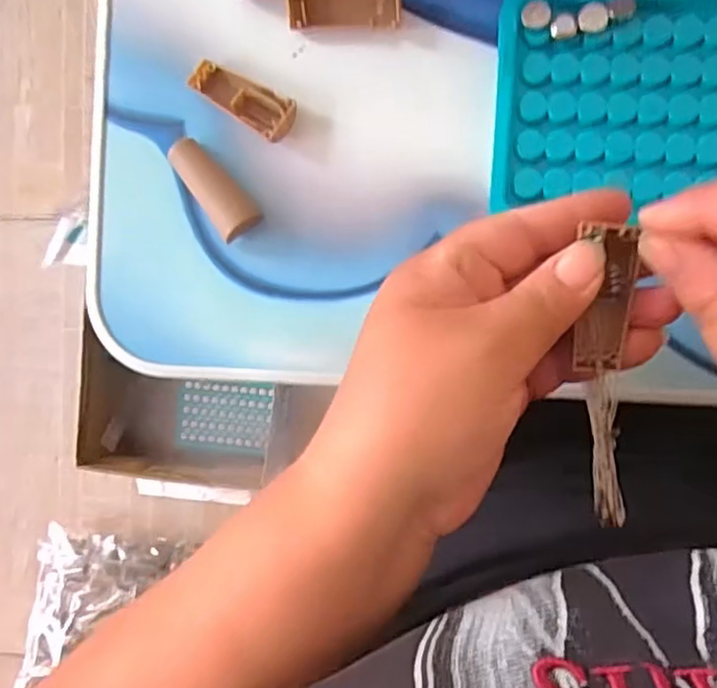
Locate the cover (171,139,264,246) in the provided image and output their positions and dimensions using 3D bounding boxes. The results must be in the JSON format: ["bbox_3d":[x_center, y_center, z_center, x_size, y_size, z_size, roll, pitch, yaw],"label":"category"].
[{"bbox_3d":[-0.065,-0.072,0.293,0.019,0.010,0.051,-36,85,7],"label":"cover"}]

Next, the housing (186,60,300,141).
[{"bbox_3d":[-0.051,-0.110,0.291,0.050,0.013,0.019,36,95,7],"label":"housing"}]

